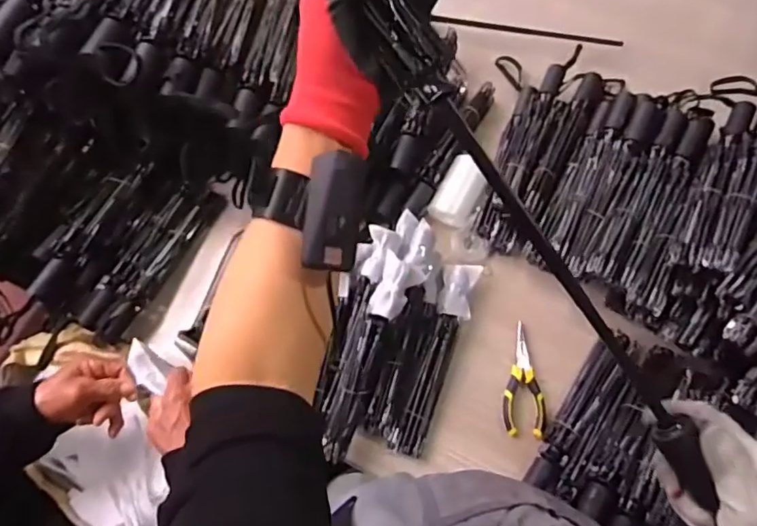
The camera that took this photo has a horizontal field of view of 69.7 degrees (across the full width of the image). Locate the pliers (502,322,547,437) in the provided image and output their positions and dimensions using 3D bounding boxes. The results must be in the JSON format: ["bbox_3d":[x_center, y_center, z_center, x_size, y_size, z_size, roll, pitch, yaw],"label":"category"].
[{"bbox_3d":[0.205,0.165,0.775,0.058,0.015,0.157,-1,72,2],"label":"pliers"}]

